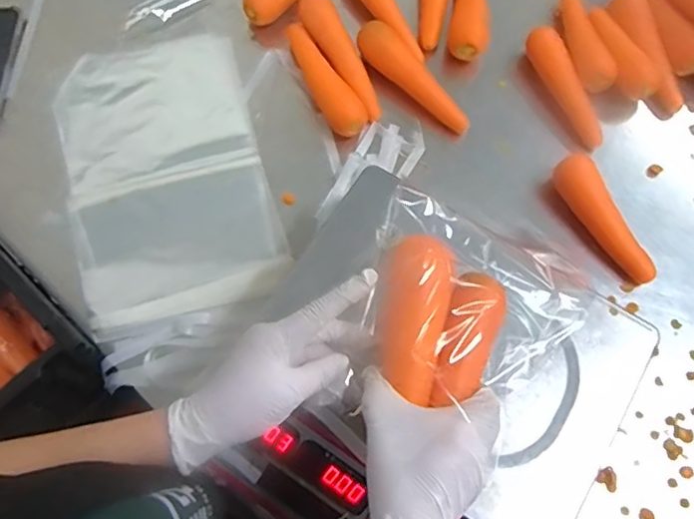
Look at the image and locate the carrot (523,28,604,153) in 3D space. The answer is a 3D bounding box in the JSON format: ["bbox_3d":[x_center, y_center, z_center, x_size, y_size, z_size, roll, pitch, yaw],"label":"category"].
[{"bbox_3d":[0.257,-0.202,0.676,0.033,0.033,0.157,-19,71,-10],"label":"carrot"}]

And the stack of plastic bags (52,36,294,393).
[{"bbox_3d":[-0.196,-0.086,0.629,0.208,0.019,0.372,-15,70,-8],"label":"stack of plastic bags"}]

